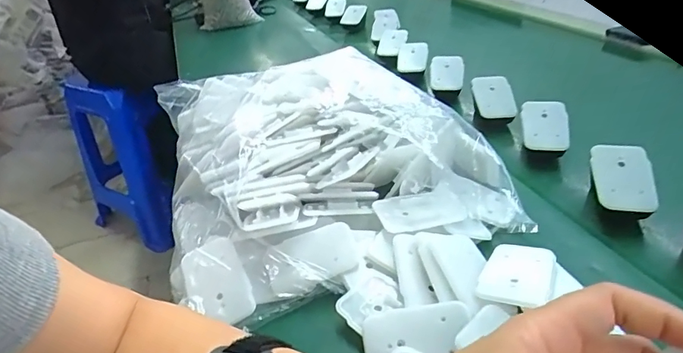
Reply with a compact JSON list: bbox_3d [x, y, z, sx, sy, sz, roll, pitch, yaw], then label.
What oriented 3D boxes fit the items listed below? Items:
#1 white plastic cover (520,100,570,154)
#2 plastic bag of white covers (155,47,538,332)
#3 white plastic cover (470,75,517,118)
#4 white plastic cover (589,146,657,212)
[{"bbox_3d":[0.205,-0.053,0.467,0.042,0.008,0.063,-3,58,21],"label":"white plastic cover"},{"bbox_3d":[-0.044,-0.034,0.450,0.266,0.091,0.341,-20,35,-19],"label":"plastic bag of white covers"},{"bbox_3d":[0.182,-0.094,0.558,0.046,0.063,0.007,1,49,39],"label":"white plastic cover"},{"bbox_3d":[0.229,-0.001,0.374,0.042,0.010,0.064,0,54,13],"label":"white plastic cover"}]

